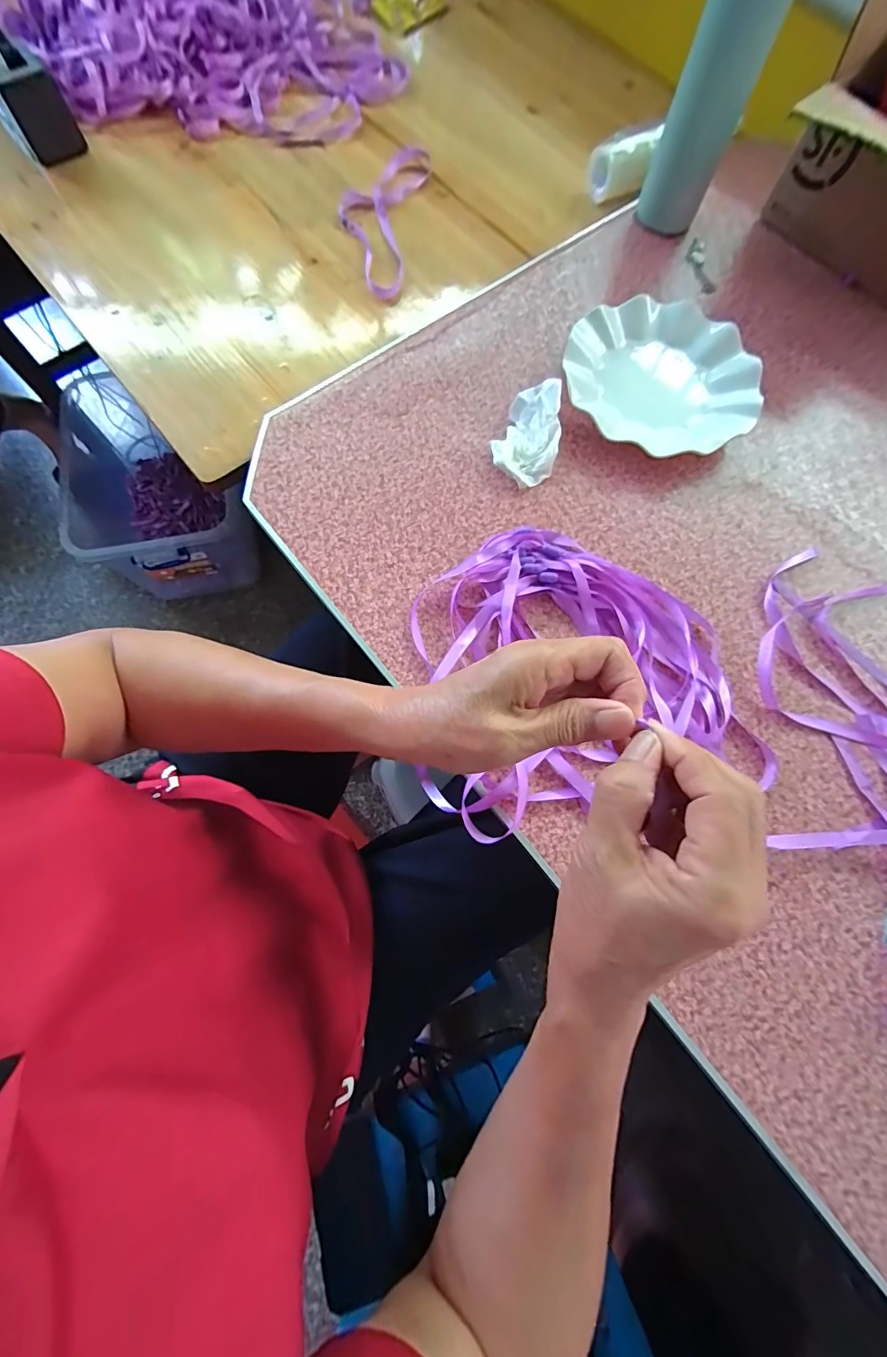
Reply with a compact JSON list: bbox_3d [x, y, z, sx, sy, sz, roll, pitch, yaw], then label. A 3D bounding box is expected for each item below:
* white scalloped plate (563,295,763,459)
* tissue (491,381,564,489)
[{"bbox_3d":[0.213,-0.299,0.464,0.181,0.028,0.181,1,74,-2],"label":"white scalloped plate"},{"bbox_3d":[0.080,-0.230,0.434,0.057,0.031,0.095,15,74,2],"label":"tissue"}]

